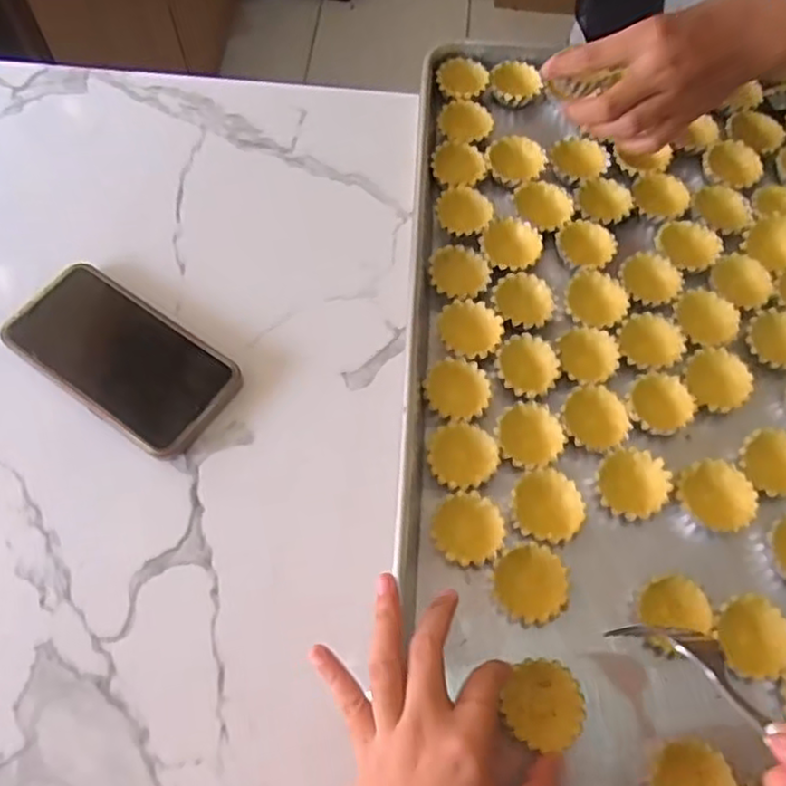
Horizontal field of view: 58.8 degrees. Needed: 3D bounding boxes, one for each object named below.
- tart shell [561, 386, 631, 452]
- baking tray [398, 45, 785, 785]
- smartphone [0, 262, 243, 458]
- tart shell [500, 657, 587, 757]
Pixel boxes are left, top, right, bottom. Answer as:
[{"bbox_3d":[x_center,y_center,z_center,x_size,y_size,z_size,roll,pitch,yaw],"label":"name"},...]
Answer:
[{"bbox_3d":[0.134,0.018,0.464,0.044,0.018,0.042,21,66,9],"label":"tart shell"},{"bbox_3d":[0.214,-0.003,0.472,0.401,0.034,0.578,3,64,1],"label":"baking tray"},{"bbox_3d":[-0.187,-0.028,0.481,0.160,0.013,0.083,33,68,14],"label":"smartphone"},{"bbox_3d":[0.083,0.172,0.385,0.040,0.016,0.044,-1,65,0],"label":"tart shell"}]

